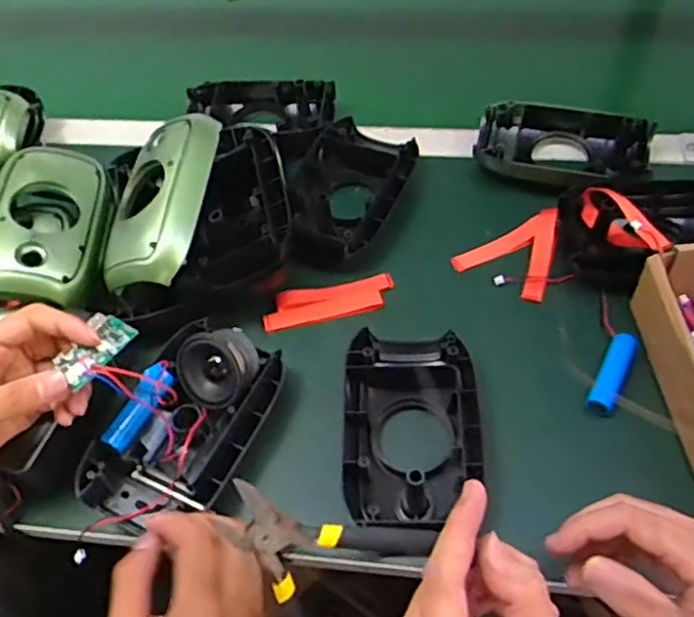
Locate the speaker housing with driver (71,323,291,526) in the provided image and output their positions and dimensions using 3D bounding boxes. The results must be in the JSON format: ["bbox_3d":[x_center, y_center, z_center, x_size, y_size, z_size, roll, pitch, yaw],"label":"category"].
[{"bbox_3d":[-0.120,0.079,0.488,0.105,0.055,0.155,21,59,18],"label":"speaker housing with driver"}]

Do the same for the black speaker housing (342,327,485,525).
[{"bbox_3d":[0.046,0.082,0.490,0.096,0.032,0.140,0,54,4],"label":"black speaker housing"}]

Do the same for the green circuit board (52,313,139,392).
[{"bbox_3d":[-0.162,0.026,0.440,0.030,0.008,0.050,23,59,19],"label":"green circuit board"}]

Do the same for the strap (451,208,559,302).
[{"bbox_3d":[0.139,-0.052,0.592,0.078,0.012,0.084,13,77,18],"label":"strap"}]

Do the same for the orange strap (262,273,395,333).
[{"bbox_3d":[-0.016,-0.006,0.579,0.111,0.009,0.033,-12,54,-4],"label":"orange strap"}]

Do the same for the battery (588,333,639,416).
[{"bbox_3d":[0.198,0.050,0.507,0.019,0.025,0.065,23,59,19],"label":"battery"}]

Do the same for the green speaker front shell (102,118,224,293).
[{"bbox_3d":[-0.148,-0.087,0.553,0.067,0.040,0.149,-7,63,30],"label":"green speaker front shell"}]

